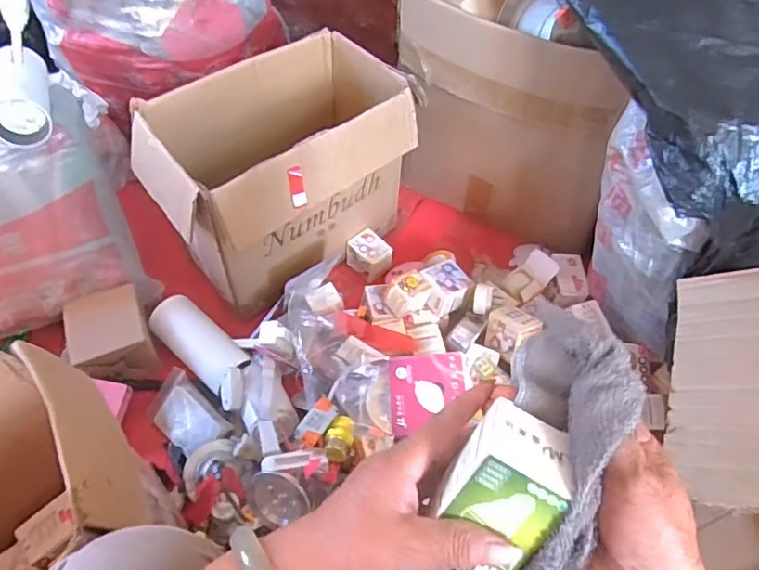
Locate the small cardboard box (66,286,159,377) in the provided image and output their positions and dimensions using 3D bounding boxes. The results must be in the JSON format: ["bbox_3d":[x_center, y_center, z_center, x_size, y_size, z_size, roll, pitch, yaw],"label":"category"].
[{"bbox_3d":[-0.416,0.080,0.877,0.114,0.093,0.120,-19,58,-14],"label":"small cardboard box"}]

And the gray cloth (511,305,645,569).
[{"bbox_3d":[0.087,0.127,0.304,0.061,0.070,0.227,16,84,10],"label":"gray cloth"}]

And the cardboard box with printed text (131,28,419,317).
[{"bbox_3d":[-0.159,-0.187,0.932,0.412,0.272,0.256,-34,62,-22],"label":"cardboard box with printed text"}]

